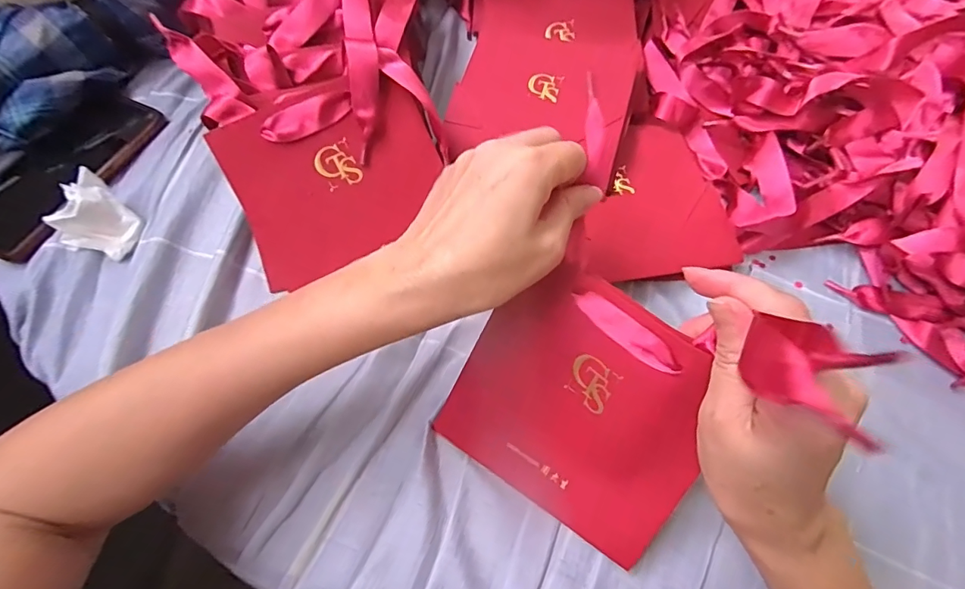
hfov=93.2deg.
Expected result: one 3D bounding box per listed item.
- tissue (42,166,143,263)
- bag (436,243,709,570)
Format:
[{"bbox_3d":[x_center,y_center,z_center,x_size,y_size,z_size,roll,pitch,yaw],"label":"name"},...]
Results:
[{"bbox_3d":[-0.285,-0.056,0.335,0.052,0.031,0.051,26,67,11],"label":"tissue"},{"bbox_3d":[0.052,0.063,0.255,0.136,0.137,0.017,35,27,22],"label":"bag"}]

